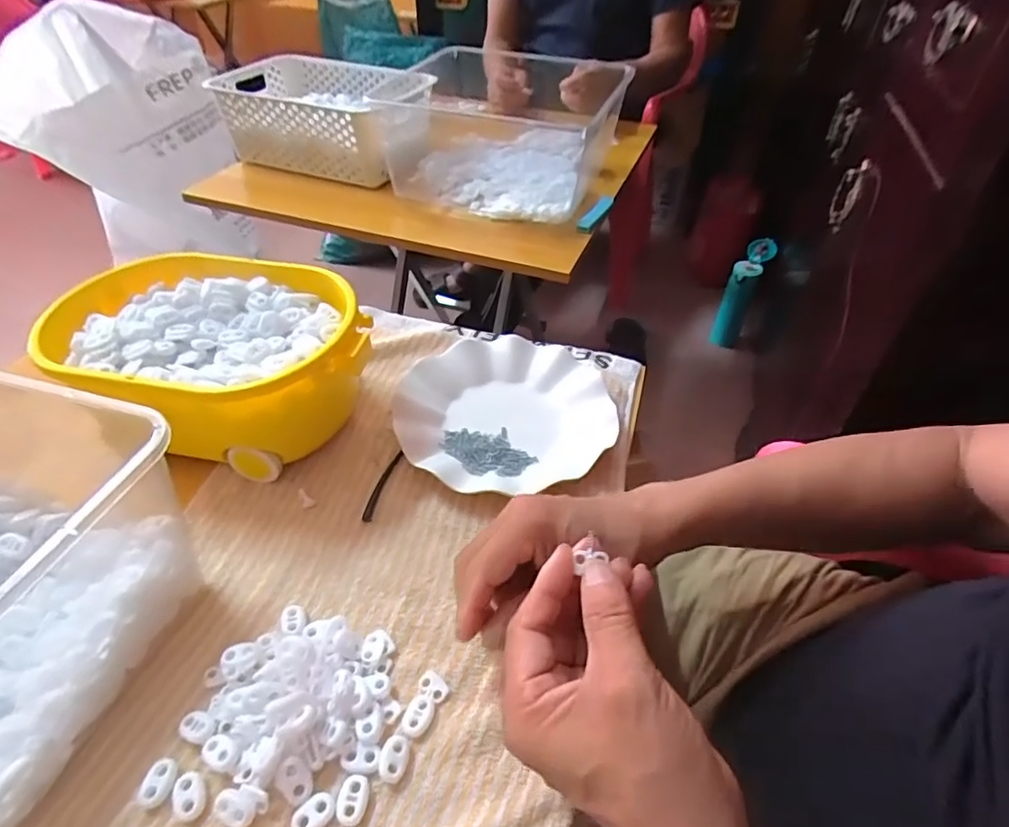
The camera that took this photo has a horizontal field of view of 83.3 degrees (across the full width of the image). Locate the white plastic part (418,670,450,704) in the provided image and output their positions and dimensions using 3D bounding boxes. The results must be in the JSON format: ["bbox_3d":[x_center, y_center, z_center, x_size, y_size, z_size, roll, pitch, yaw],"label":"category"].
[{"bbox_3d":[-0.043,0.164,0.340,0.020,0.004,0.013,29,52,25],"label":"white plastic part"}]

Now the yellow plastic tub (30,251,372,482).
[{"bbox_3d":[-0.231,-0.039,0.470,0.248,0.105,0.167,7,45,7],"label":"yellow plastic tub"}]

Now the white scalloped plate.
[{"bbox_3d":[0.000,-0.004,0.493,0.181,0.025,0.176,0,45,0],"label":"white scalloped plate"}]

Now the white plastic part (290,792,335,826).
[{"bbox_3d":[-0.099,0.208,0.293,0.022,0.006,0.014,-29,52,-26],"label":"white plastic part"}]

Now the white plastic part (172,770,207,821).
[{"bbox_3d":[-0.166,0.201,0.299,0.015,0.006,0.022,-16,47,-16],"label":"white plastic part"}]

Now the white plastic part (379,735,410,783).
[{"bbox_3d":[-0.060,0.189,0.311,0.015,0.004,0.022,17,46,-7],"label":"white plastic part"}]

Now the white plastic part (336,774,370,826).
[{"bbox_3d":[-0.080,0.203,0.298,0.015,0.007,0.022,4,45,3],"label":"white plastic part"}]

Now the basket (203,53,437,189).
[{"bbox_3d":[-0.283,-0.467,0.898,0.299,0.113,0.210,17,47,16],"label":"basket"}]

